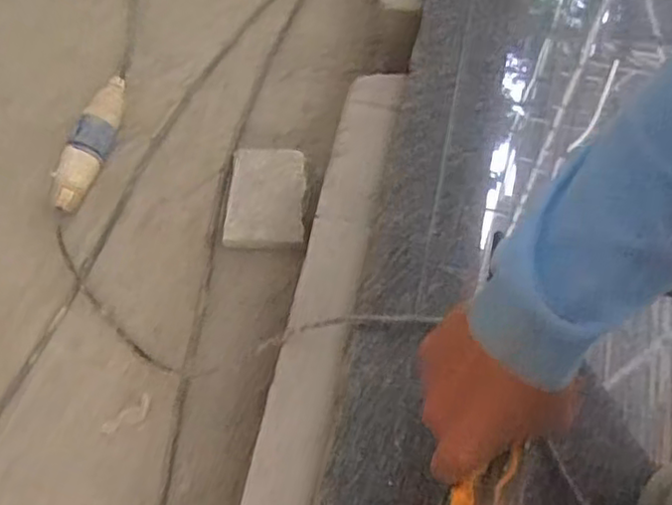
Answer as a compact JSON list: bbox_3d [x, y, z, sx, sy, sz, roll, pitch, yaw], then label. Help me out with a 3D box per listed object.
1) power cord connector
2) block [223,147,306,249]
[{"bbox_3d":[-0.314,-0.140,0.869,0.048,0.044,0.204,14,67,9],"label":"power cord connector"},{"bbox_3d":[-0.087,-0.071,0.840,0.094,0.035,0.144,-1,66,3],"label":"block"}]

